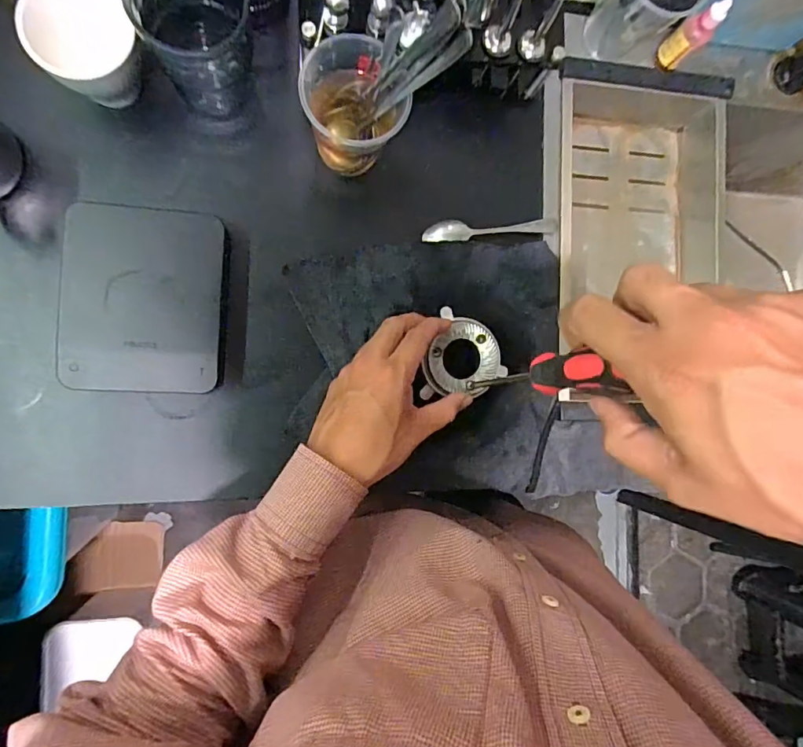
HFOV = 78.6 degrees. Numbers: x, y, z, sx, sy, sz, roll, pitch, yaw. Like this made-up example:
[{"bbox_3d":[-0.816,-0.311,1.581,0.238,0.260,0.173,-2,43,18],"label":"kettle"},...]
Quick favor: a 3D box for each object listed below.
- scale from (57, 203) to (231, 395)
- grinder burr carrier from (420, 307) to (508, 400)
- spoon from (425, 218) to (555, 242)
[{"bbox_3d":[-0.223,-0.064,0.433,0.126,0.037,0.156,3,88,-11],"label":"scale"},{"bbox_3d":[0.057,-0.008,0.445,0.070,0.018,0.081,24,86,-9],"label":"grinder burr carrier"},{"bbox_3d":[0.093,-0.150,0.503,0.143,0.013,0.024,-9,90,-11],"label":"spoon"}]

